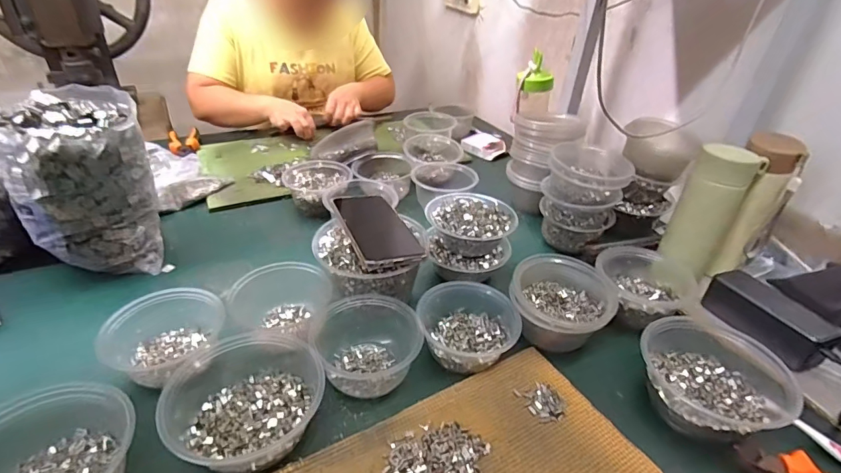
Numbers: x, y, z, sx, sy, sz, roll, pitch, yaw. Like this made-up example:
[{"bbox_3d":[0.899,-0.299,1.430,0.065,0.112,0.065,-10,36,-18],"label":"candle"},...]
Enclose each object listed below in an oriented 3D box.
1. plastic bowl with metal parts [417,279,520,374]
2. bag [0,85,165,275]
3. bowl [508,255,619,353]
[{"bbox_3d":[0.054,0.101,0.506,0.110,0.049,0.100,3,34,-2],"label":"plastic bowl with metal parts"},{"bbox_3d":[-0.432,-0.063,0.576,0.151,0.227,0.131,-21,41,-33],"label":"bag"},{"bbox_3d":[0.164,0.081,0.525,0.119,0.066,0.120,3,34,-2],"label":"bowl"}]

